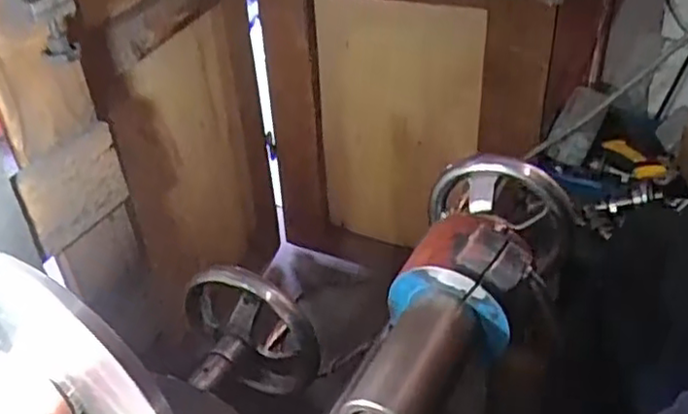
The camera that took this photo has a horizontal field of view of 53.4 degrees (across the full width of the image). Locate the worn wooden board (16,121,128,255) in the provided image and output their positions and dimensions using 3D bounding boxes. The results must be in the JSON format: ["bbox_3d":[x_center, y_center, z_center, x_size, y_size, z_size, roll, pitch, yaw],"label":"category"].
[{"bbox_3d":[-0.285,-0.019,0.739,0.023,0.106,0.120,16,39,25],"label":"worn wooden board"}]

